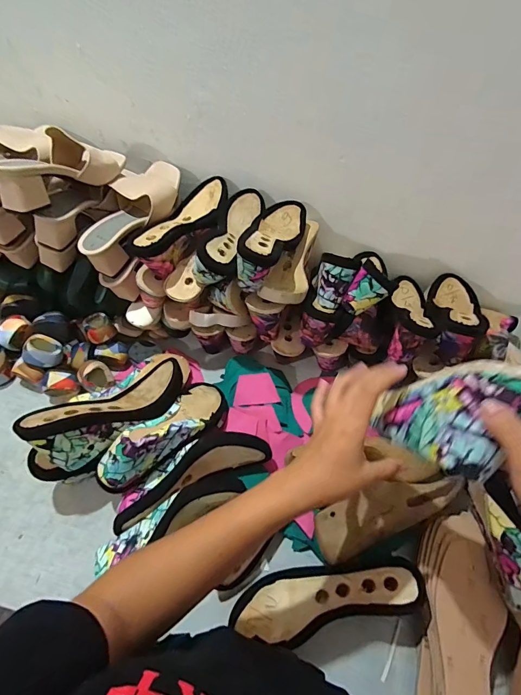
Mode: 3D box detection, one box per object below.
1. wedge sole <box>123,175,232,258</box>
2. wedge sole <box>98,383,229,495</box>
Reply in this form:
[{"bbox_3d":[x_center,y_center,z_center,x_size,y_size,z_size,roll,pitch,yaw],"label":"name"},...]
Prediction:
[{"bbox_3d":[-0.139,-0.217,0.653,0.087,0.055,0.231,30,59,18],"label":"wedge sole"},{"bbox_3d":[-0.135,0.123,0.583,0.085,0.080,0.232,36,45,21],"label":"wedge sole"}]

